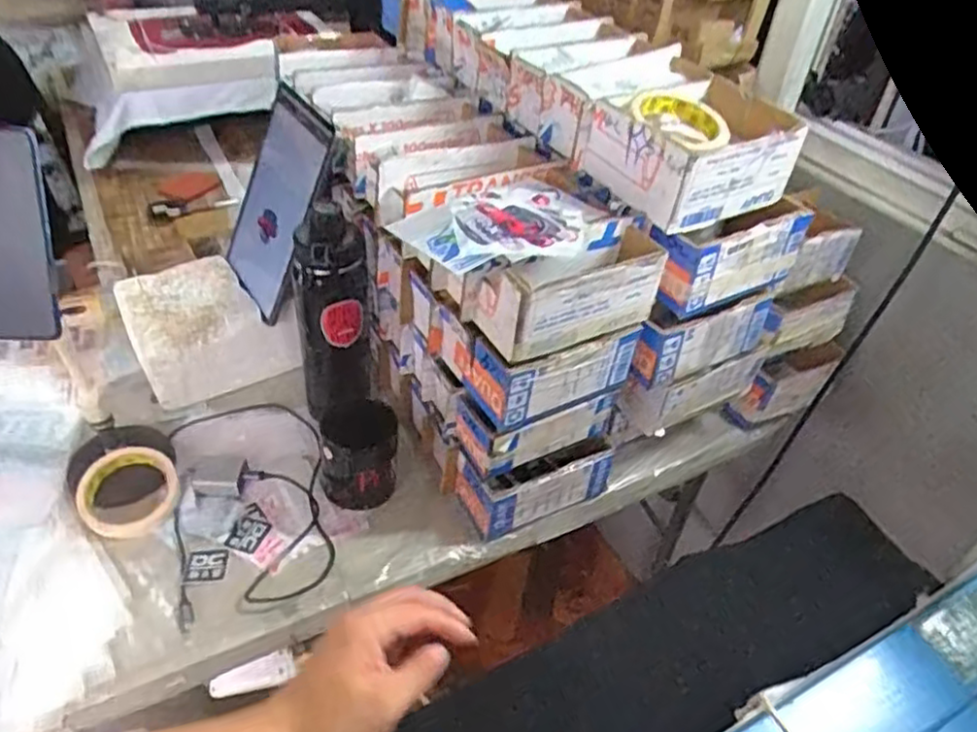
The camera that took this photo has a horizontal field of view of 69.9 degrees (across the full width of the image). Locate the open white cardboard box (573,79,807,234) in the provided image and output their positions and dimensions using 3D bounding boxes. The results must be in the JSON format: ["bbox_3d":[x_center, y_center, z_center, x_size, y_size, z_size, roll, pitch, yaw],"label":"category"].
[{"bbox_3d":[0.194,-0.205,0.665,0.171,0.074,0.136,-19,48,-25],"label":"open white cardboard box"}]

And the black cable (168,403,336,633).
[{"bbox_3d":[-0.261,0.135,0.770,0.164,0.016,0.287,-10,45,-18],"label":"black cable"}]

